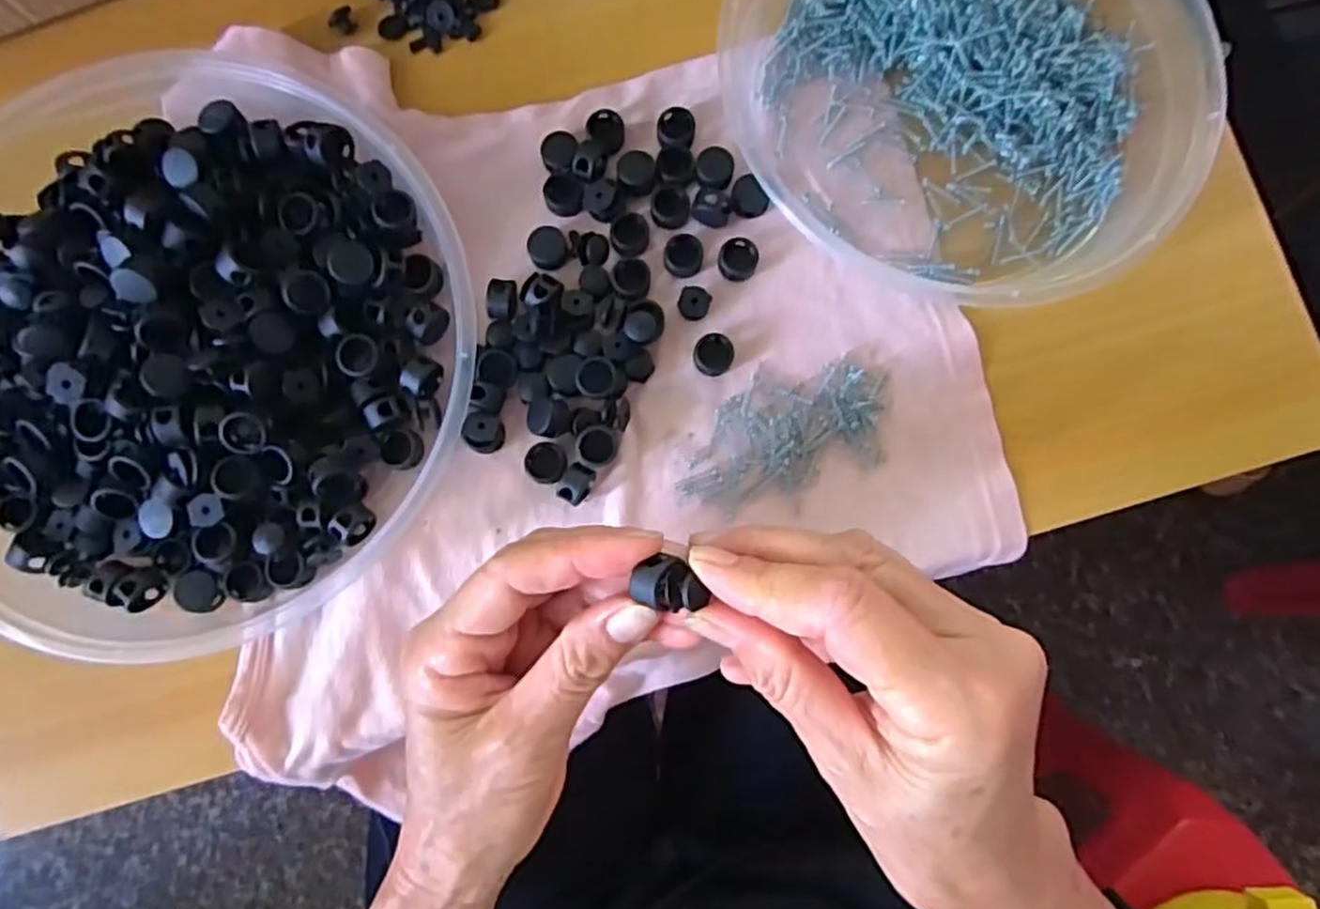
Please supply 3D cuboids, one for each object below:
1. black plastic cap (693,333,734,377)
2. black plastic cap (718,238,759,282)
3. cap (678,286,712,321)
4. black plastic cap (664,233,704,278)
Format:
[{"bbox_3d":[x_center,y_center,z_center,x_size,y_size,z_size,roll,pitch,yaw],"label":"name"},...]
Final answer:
[{"bbox_3d":[0.023,-0.043,0.320,0.017,0.008,0.017,0,81,-1],"label":"black plastic cap"},{"bbox_3d":[0.035,-0.086,0.327,0.017,0.006,0.019,25,81,2],"label":"black plastic cap"},{"bbox_3d":[0.015,-0.066,0.324,0.013,0.008,0.014,0,81,-1],"label":"cap"},{"bbox_3d":[0.010,-0.086,0.324,0.017,0.008,0.017,0,81,-1],"label":"black plastic cap"}]

